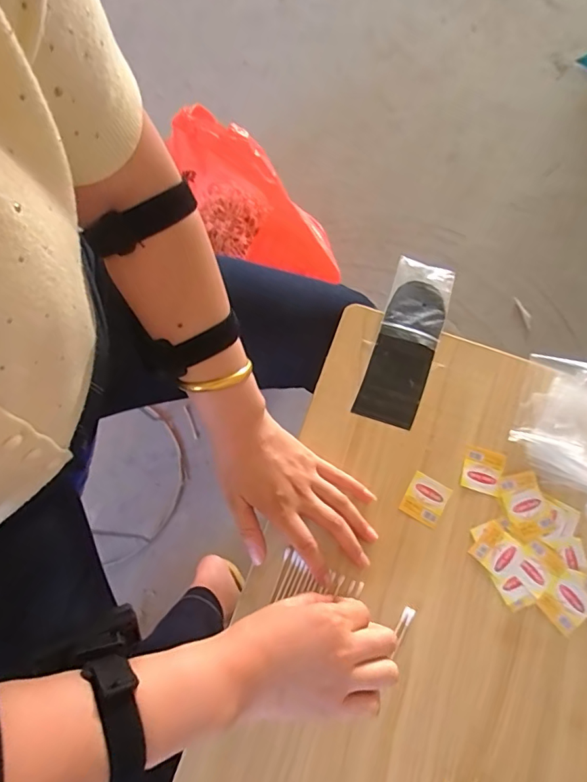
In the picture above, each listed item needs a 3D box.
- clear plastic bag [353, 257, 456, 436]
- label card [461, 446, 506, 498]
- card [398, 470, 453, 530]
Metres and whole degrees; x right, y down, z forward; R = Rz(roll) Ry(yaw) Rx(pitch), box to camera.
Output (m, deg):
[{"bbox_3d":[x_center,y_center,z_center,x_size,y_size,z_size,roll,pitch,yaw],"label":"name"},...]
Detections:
[{"bbox_3d":[0.125,-0.058,0.527,0.064,0.007,0.198,18,72,6],"label":"clear plastic bag"},{"bbox_3d":[0.189,0.080,0.484,0.037,0.004,0.042,19,72,6],"label":"label card"},{"bbox_3d":[0.129,0.106,0.473,0.039,0.004,0.043,29,73,9],"label":"card"}]

